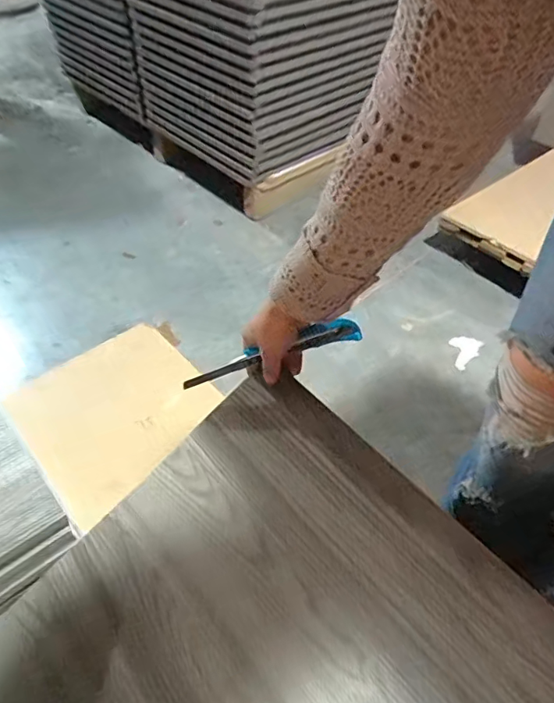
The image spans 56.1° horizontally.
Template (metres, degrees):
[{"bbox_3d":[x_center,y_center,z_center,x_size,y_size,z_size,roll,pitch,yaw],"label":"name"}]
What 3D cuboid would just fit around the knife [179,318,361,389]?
[{"bbox_3d":[-0.011,0.005,0.597,0.212,0.045,0.015,-20,48,13],"label":"knife"}]

